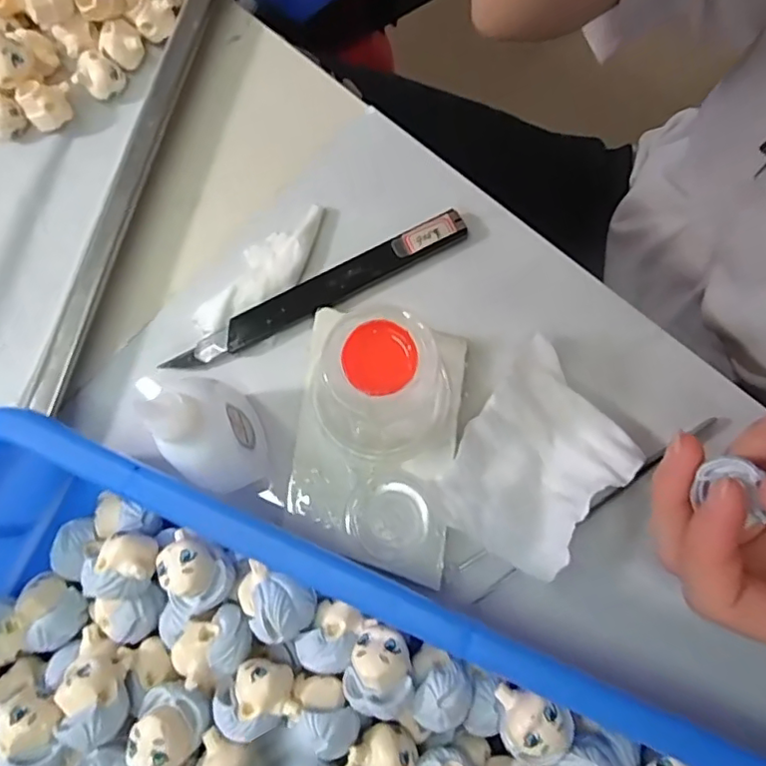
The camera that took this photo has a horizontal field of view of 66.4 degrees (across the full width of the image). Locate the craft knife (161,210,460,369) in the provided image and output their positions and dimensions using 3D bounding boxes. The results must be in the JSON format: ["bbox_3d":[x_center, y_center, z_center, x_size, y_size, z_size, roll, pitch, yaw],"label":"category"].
[{"bbox_3d":[-0.029,-0.041,0.268,0.146,0.008,0.017,-28,80,-7],"label":"craft knife"}]

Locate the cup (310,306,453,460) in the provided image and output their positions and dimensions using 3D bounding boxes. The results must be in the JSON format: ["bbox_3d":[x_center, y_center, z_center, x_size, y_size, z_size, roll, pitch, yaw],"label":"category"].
[{"bbox_3d":[-0.001,-0.006,0.227,0.058,0.066,0.062,0,78,-1],"label":"cup"}]

